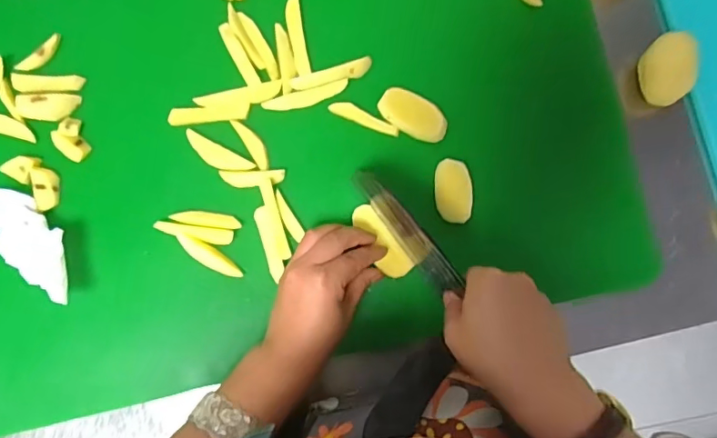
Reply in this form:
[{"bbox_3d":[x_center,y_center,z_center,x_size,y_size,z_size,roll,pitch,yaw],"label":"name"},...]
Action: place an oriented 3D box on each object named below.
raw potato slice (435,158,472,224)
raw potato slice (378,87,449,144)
[{"bbox_3d":[0.086,-0.025,0.476,0.031,0.017,0.057,-6,84,-2],"label":"raw potato slice"},{"bbox_3d":[0.050,-0.095,0.475,0.065,0.015,0.032,33,84,2],"label":"raw potato slice"}]

